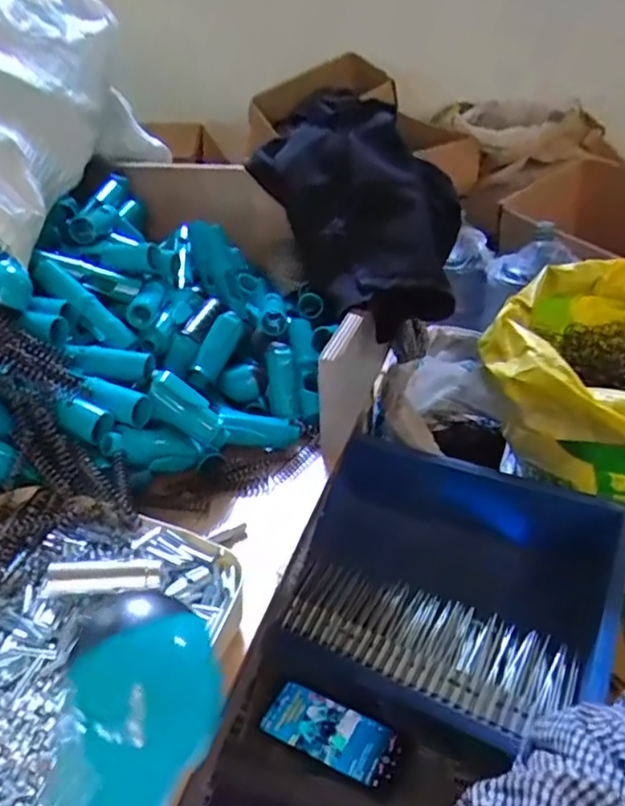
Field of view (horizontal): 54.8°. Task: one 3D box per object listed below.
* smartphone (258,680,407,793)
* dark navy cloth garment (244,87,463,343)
[{"bbox_3d":[0.022,0.365,0.668,0.154,0.008,0.071,14,31,24],"label":"smartphone"},{"bbox_3d":[0.081,-0.250,0.782,0.216,0.162,0.434,-11,45,-15],"label":"dark navy cloth garment"}]

